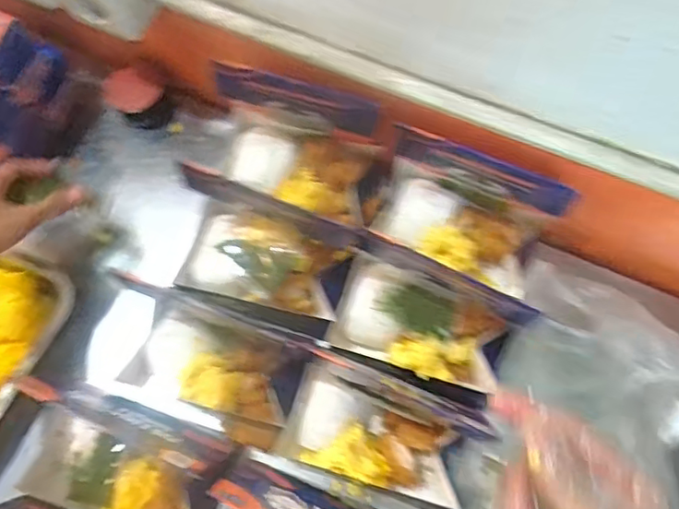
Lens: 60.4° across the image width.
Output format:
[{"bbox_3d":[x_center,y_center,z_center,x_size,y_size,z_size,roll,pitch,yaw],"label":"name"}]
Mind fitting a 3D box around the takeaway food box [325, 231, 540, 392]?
[{"bbox_3d":[0.082,0.067,0.600,0.204,0.044,0.114,21,71,8],"label":"takeaway food box"}]

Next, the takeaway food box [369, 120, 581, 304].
[{"bbox_3d":[0.139,-0.043,0.630,0.191,0.058,0.104,20,71,8],"label":"takeaway food box"}]

